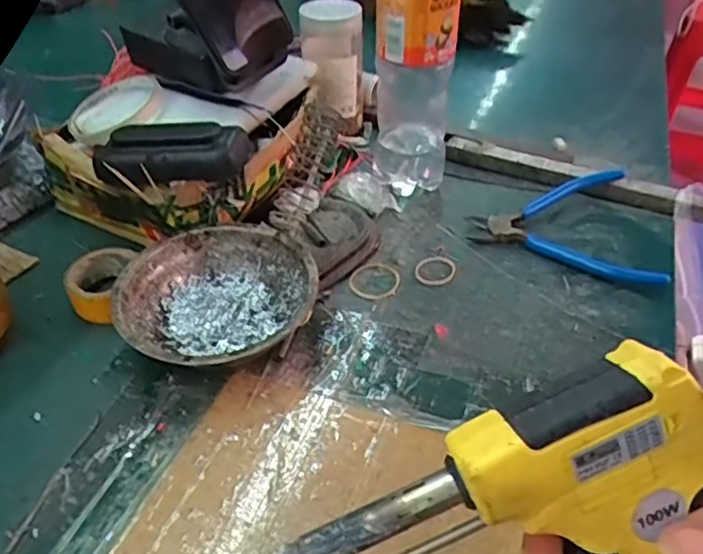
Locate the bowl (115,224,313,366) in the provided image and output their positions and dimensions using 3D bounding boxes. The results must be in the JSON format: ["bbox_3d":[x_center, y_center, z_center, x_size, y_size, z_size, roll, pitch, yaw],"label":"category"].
[{"bbox_3d":[-0.086,0.018,0.411,0.123,0.043,0.121,1,40,-1],"label":"bowl"}]

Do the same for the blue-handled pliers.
[{"bbox_3d":[0.178,-0.051,0.504,0.145,0.027,0.121,17,42,18],"label":"blue-handled pliers"}]

